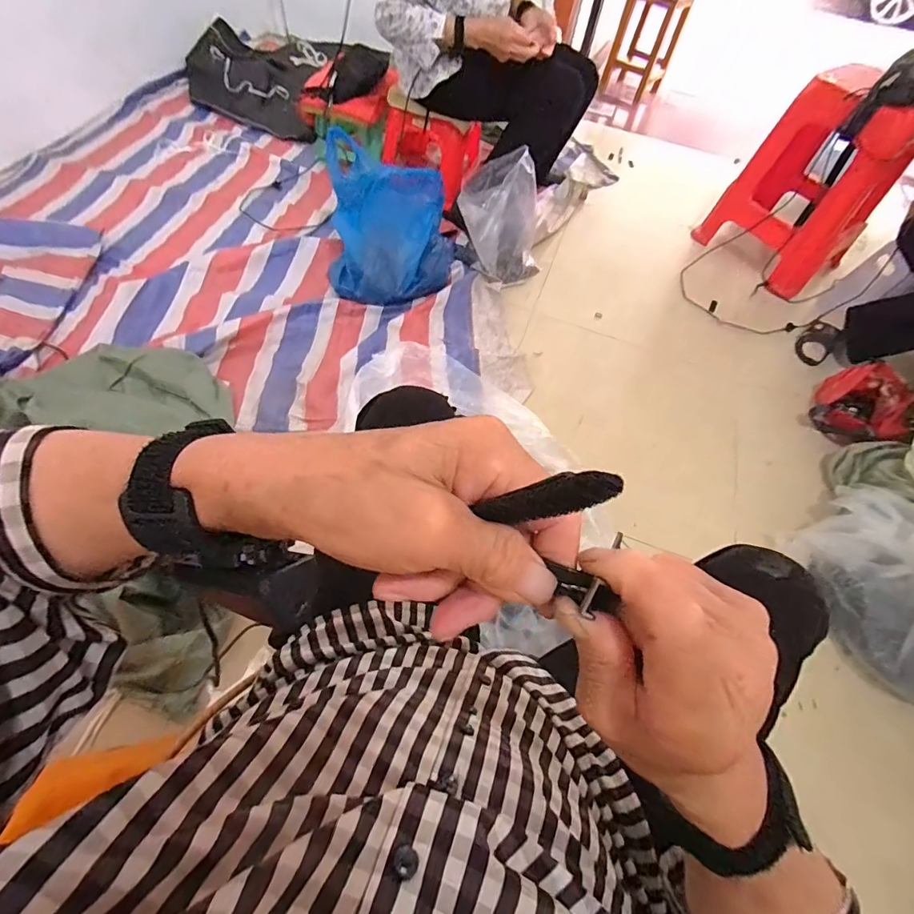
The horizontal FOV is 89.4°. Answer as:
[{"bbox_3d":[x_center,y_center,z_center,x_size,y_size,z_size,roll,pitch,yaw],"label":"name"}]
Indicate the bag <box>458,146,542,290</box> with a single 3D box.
[{"bbox_3d":[0.122,-0.681,1.342,0.231,0.322,0.191,42,62,18],"label":"bag"}]

